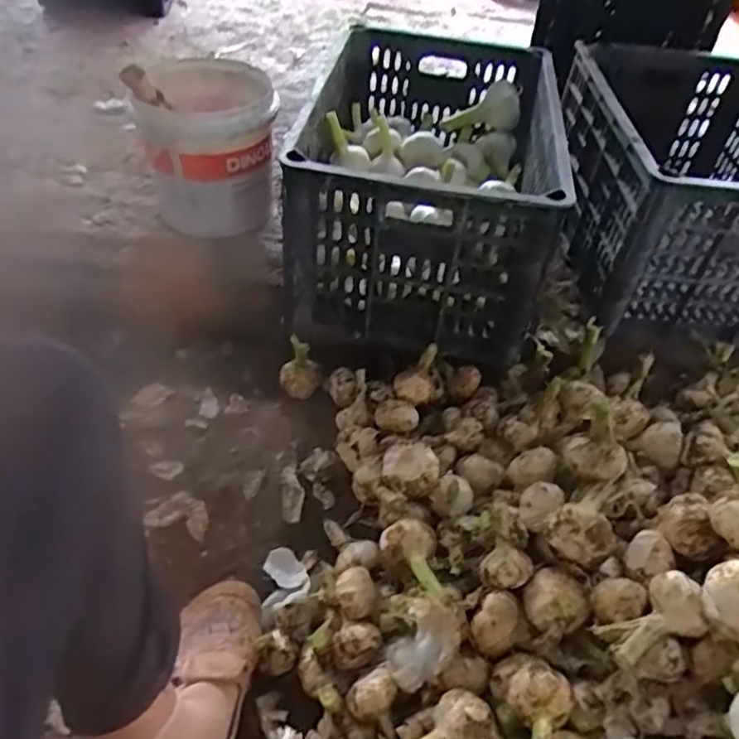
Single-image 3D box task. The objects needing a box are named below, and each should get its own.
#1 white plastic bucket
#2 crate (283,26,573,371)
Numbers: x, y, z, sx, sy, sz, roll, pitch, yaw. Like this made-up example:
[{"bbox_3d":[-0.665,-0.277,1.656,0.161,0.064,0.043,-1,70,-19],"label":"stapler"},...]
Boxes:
[{"bbox_3d":[-0.235,-0.293,0.925,0.169,0.230,0.178,-23,53,-26],"label":"white plastic bucket"},{"bbox_3d":[0.072,-0.240,0.842,0.280,0.250,0.424,8,46,1],"label":"crate"}]

